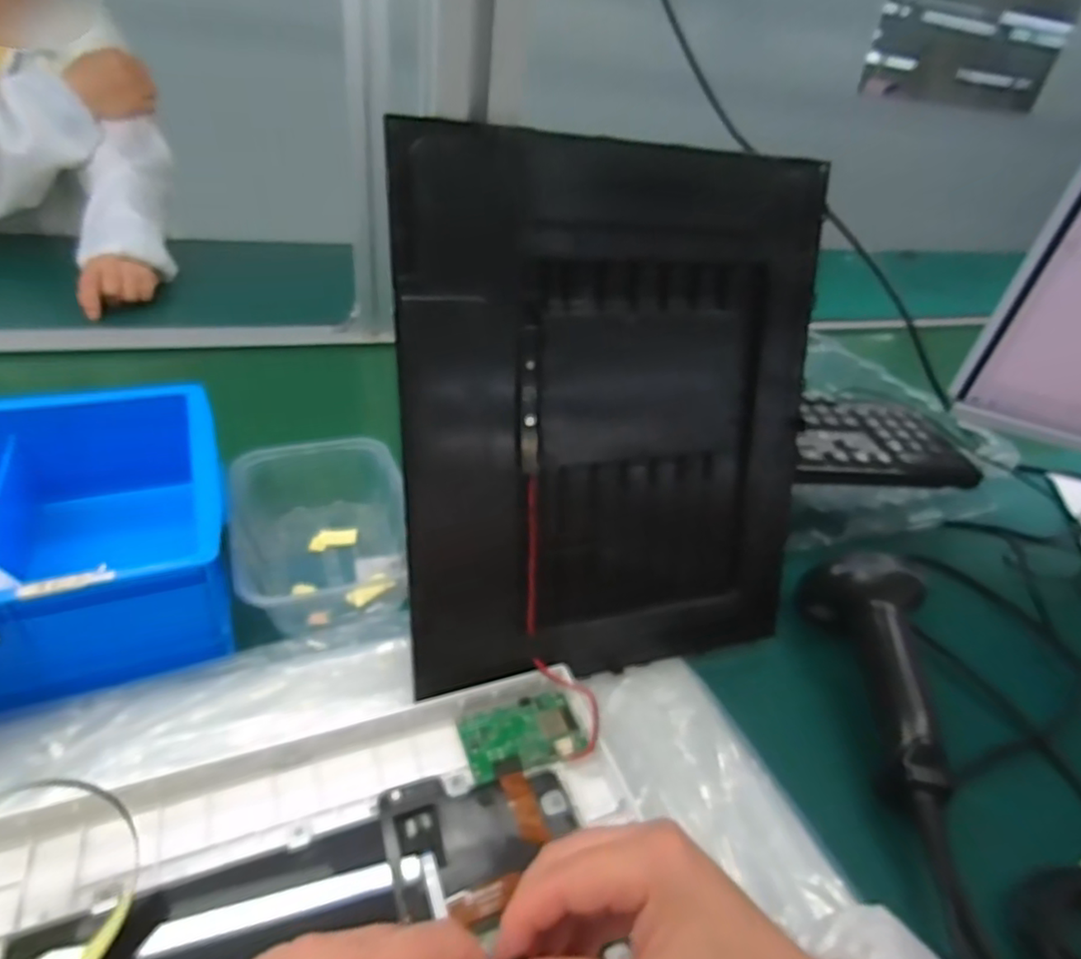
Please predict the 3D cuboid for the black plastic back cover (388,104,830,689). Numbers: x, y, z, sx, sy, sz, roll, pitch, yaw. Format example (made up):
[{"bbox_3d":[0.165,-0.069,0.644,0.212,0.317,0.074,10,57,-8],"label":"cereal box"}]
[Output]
[{"bbox_3d":[0.047,-0.026,0.348,0.240,0.285,0.015,-7,18,-21],"label":"black plastic back cover"}]

